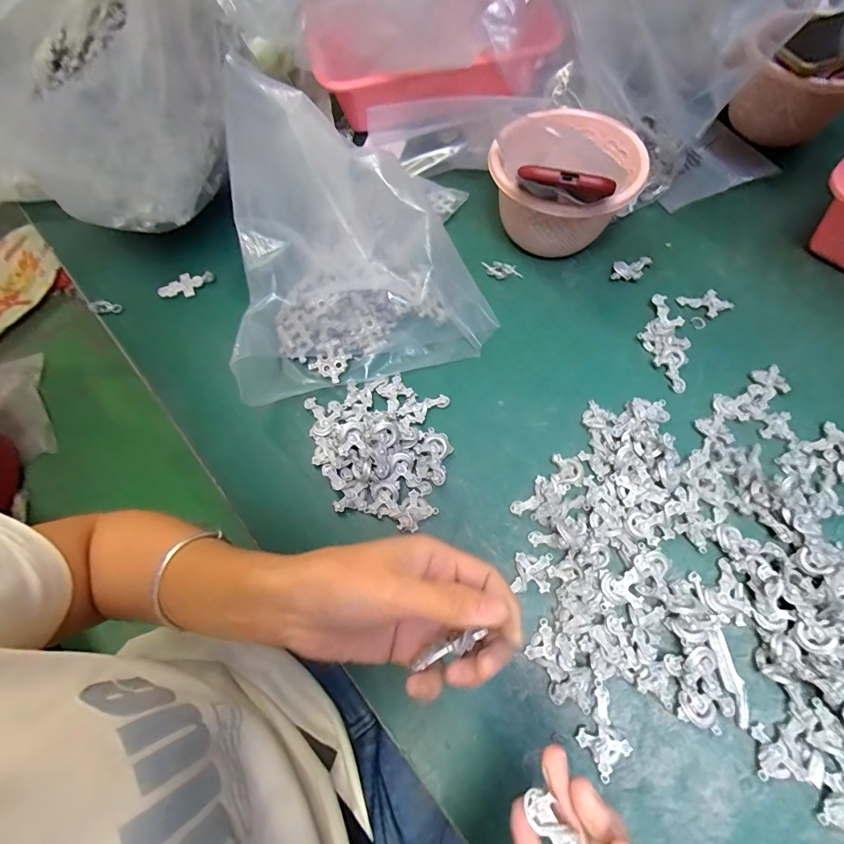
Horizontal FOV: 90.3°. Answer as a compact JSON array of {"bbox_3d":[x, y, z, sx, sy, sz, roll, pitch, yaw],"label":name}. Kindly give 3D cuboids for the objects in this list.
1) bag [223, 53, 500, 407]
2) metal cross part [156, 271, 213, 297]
[{"bbox_3d":[-0.077,-0.185,0.408,0.237,0.123,0.278,-16,66,-6],"label":"bag"},{"bbox_3d":[-0.259,-0.150,0.462,0.063,0.007,0.025,-17,81,-1],"label":"metal cross part"}]

